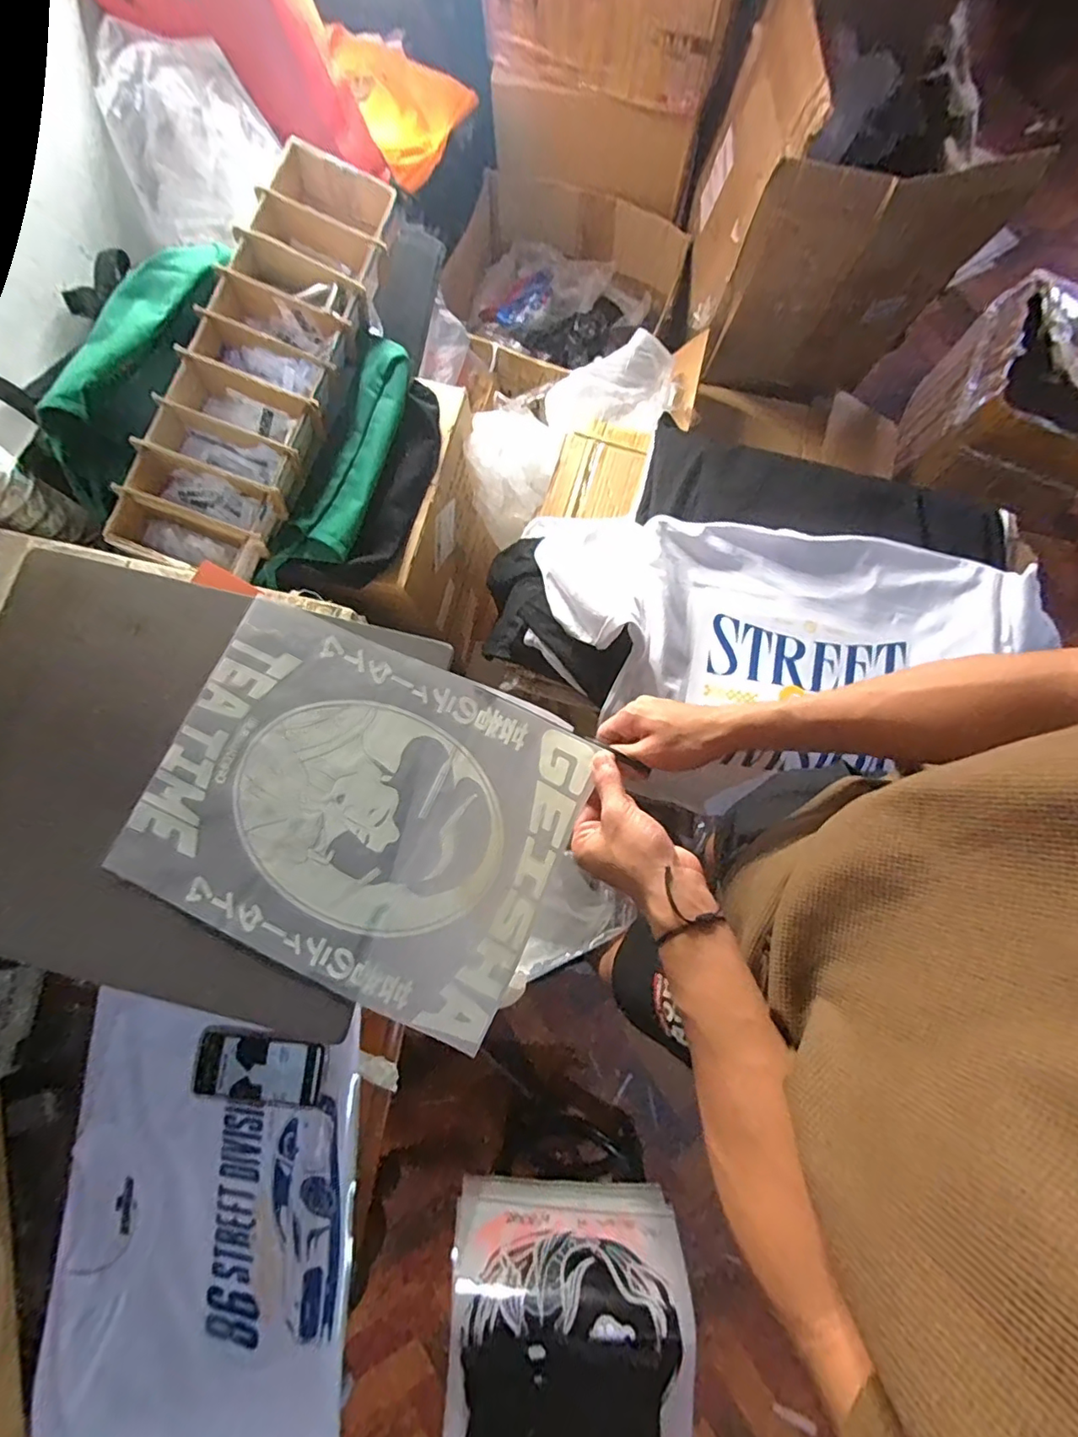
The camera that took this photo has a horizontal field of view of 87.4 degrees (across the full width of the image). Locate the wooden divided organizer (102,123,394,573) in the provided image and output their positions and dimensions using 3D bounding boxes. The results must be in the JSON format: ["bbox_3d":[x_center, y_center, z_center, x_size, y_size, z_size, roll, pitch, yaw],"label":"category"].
[{"bbox_3d":[-0.372,-0.490,0.780,0.188,0.097,0.626,16,79,4],"label":"wooden divided organizer"}]

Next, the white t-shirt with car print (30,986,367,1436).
[{"bbox_3d":[-0.414,0.633,0.704,0.374,0.044,0.538,2,79,2],"label":"white t-shirt with car print"}]

